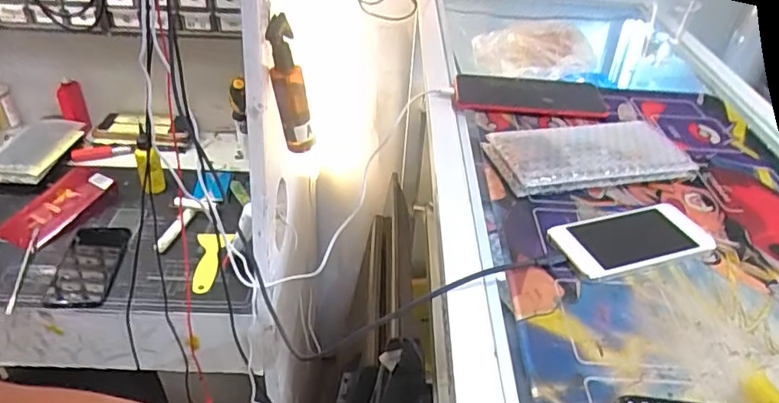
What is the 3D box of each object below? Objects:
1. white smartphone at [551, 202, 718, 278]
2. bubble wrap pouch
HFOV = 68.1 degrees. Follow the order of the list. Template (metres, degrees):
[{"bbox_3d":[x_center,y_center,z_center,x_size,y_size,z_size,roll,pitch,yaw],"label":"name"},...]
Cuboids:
[{"bbox_3d":[0.189,0.029,0.451,0.123,0.005,0.061,-11,39,-18],"label":"white smartphone"},{"bbox_3d":[0.187,-0.047,0.540,0.184,0.020,0.090,-5,37,-10],"label":"bubble wrap pouch"}]

